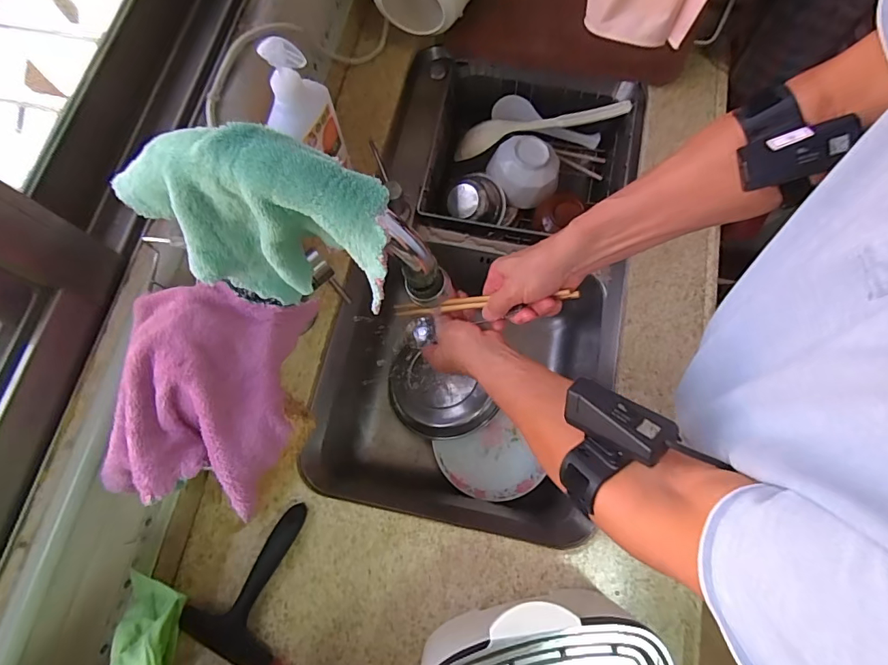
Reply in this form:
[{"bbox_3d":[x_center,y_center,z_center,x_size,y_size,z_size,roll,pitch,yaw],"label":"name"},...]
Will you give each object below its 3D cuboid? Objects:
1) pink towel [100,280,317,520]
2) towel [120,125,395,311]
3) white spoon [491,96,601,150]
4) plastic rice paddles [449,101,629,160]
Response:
[{"bbox_3d":[-0.186,0.045,0.349,0.125,0.043,0.161,6,75,2],"label":"pink towel"},{"bbox_3d":[-0.114,-0.065,0.289,0.168,0.135,0.058,12,75,3],"label":"towel"},{"bbox_3d":[0.178,-0.360,0.777,0.194,0.039,0.030,15,75,-15],"label":"white spoon"},{"bbox_3d":[0.157,-0.347,0.757,0.286,0.028,0.043,-7,75,15],"label":"plastic rice paddles"}]

